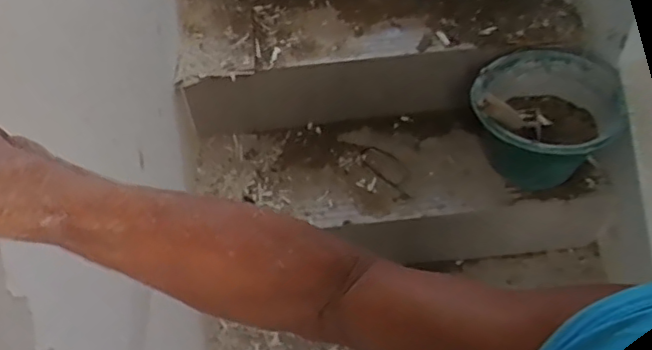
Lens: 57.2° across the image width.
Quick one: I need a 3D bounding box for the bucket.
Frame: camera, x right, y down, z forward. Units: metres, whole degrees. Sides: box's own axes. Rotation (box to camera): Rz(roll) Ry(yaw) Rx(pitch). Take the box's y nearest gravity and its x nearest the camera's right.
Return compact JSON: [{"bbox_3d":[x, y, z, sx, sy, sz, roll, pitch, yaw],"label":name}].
[{"bbox_3d":[0.406,-0.104,1.135,0.252,0.188,0.251,-1,49,2],"label":"bucket"}]

